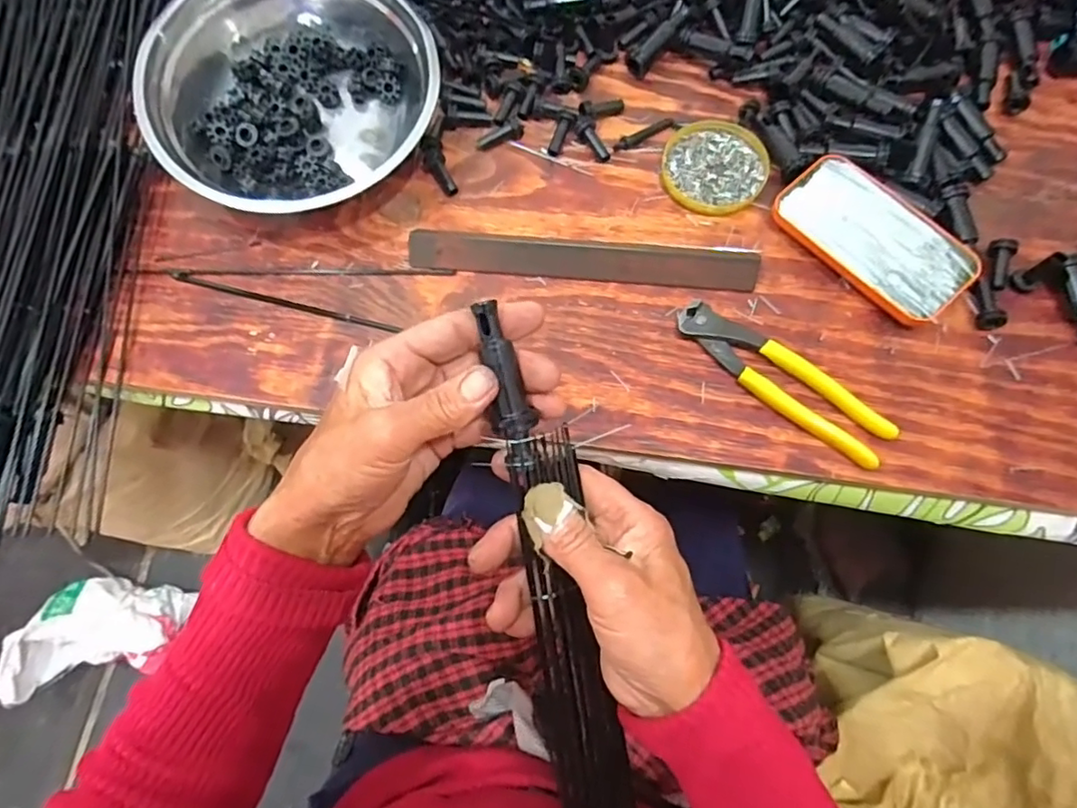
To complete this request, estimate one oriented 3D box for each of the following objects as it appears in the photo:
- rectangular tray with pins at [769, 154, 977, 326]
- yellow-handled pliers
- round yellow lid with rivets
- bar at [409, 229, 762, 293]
[{"bbox_3d":[0.254,-0.127,0.449,0.071,0.019,0.142,-39,75,-11],"label":"rectangular tray with pins"},{"bbox_3d":[0.173,-0.019,0.421,0.163,0.014,0.037,39,76,13],"label":"yellow-handled pliers"},{"bbox_3d":[0.145,-0.195,0.483,0.082,0.007,0.085,0,71,1],"label":"round yellow lid with rivets"},{"bbox_3d":[0.033,-0.113,0.452,0.267,0.014,0.032,4,71,2],"label":"bar"}]

